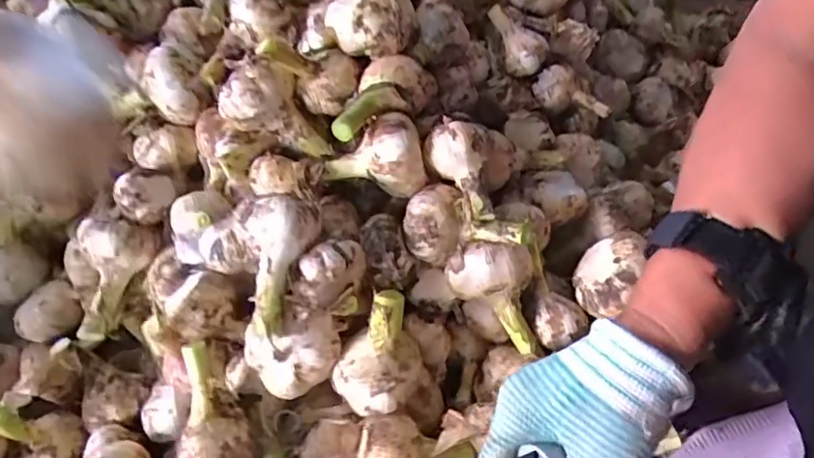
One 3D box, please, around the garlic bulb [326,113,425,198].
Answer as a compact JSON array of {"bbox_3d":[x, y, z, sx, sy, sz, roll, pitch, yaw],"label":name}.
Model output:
[{"bbox_3d":[-0.023,-0.049,0.393,0.069,0.049,0.045,-5,44,3],"label":"garlic bulb"}]

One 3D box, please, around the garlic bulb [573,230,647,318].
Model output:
[{"bbox_3d":[0.148,0.031,0.401,0.050,0.044,0.050,24,52,28],"label":"garlic bulb"}]

